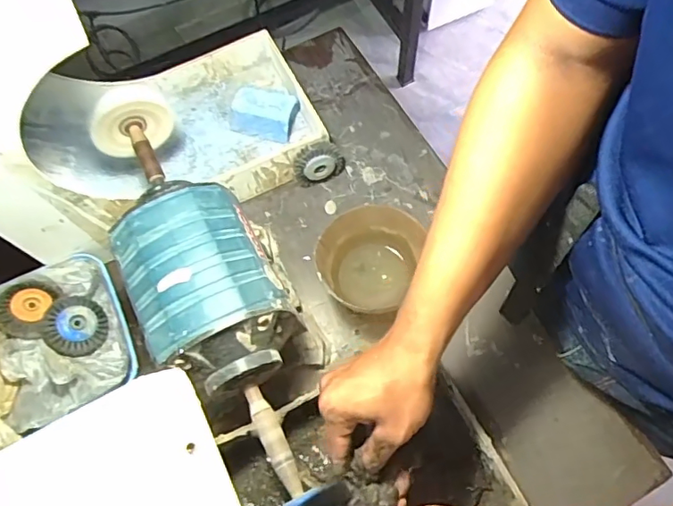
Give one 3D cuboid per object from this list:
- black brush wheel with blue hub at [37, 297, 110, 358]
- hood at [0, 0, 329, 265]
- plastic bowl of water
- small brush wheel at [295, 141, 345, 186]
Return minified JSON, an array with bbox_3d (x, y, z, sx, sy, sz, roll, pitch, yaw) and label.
[{"bbox_3d":[-0.281,0.080,0.581,0.063,0.013,0.063,6,74,-22],"label":"black brush wheel with blue hub"},{"bbox_3d":[-0.212,-0.189,0.557,0.363,0.350,0.206,-24,69,-8],"label":"hood"},{"bbox_3d":[0.035,0.007,0.610,0.100,0.074,0.109,-1,67,2],"label":"plastic bowl of water"},{"bbox_3d":[-0.022,-0.112,0.677,0.065,0.058,0.024,-20,68,-6],"label":"small brush wheel"}]

